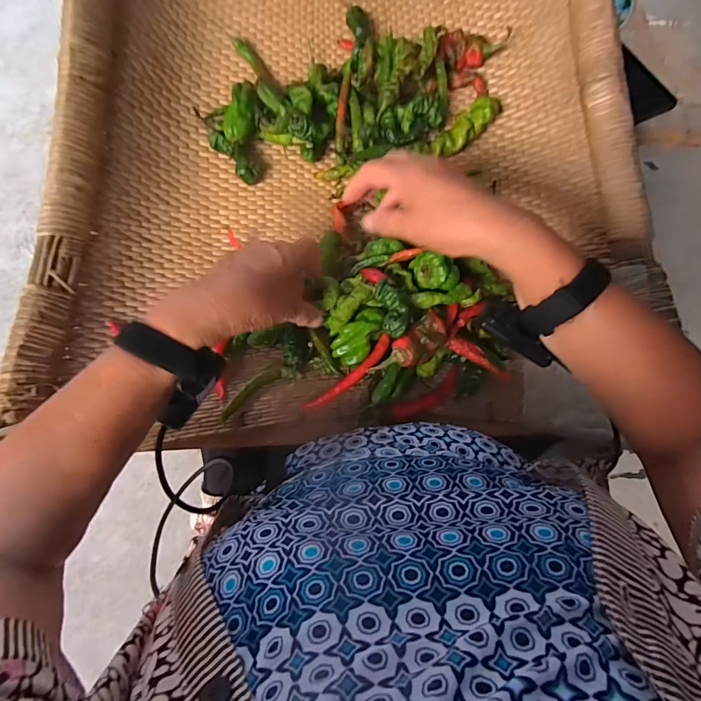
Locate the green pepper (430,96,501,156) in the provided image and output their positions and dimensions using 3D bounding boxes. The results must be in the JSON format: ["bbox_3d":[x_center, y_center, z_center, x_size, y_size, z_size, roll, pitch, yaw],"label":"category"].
[{"bbox_3d":[0.140,-0.270,0.520,0.095,0.034,0.029,-39,74,1],"label":"green pepper"}]

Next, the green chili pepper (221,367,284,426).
[{"bbox_3d":[-0.095,0.040,0.403,0.016,0.007,0.075,39,57,12],"label":"green chili pepper"}]

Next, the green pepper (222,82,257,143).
[{"bbox_3d":[-0.126,-0.276,0.490,0.034,0.028,0.076,-1,70,-2],"label":"green pepper"}]

